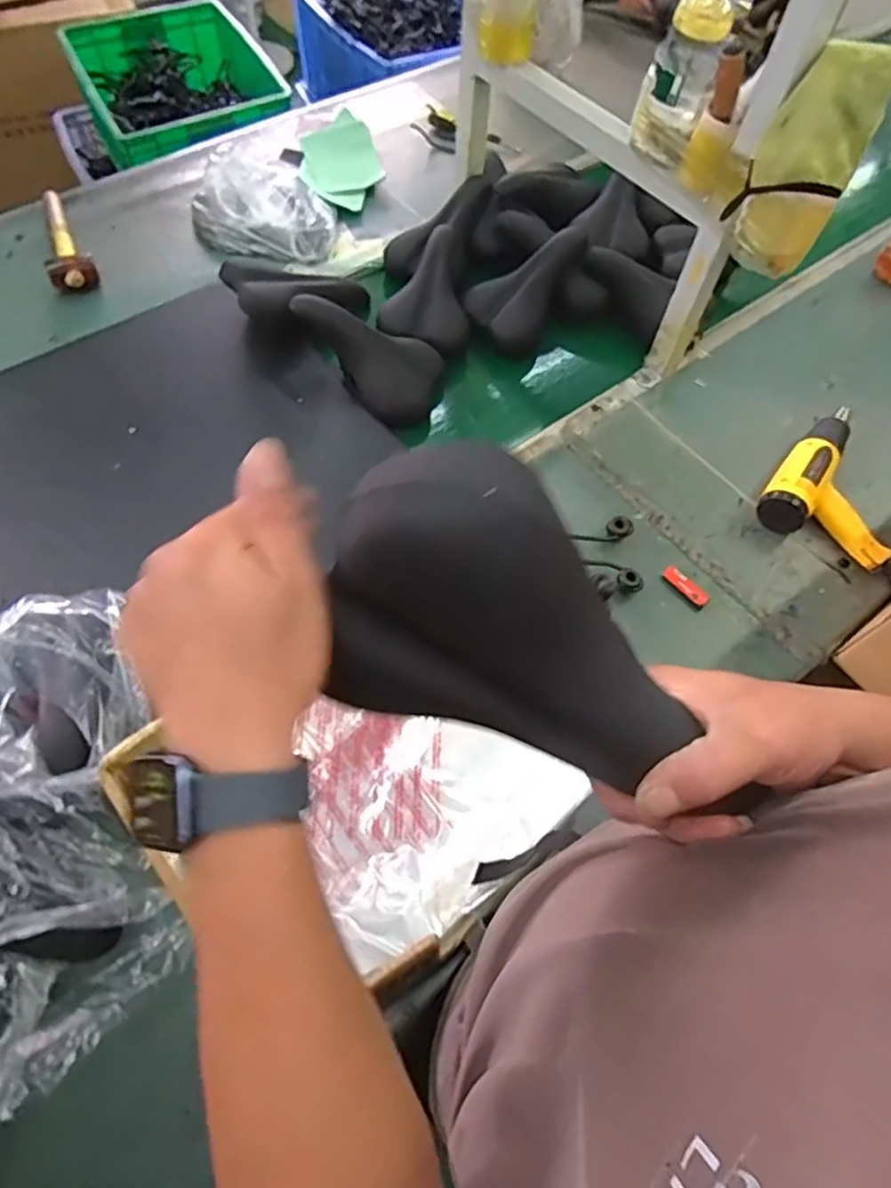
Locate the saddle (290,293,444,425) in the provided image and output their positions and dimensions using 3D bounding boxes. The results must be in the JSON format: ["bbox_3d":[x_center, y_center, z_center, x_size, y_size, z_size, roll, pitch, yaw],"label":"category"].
[{"bbox_3d":[-0.121,-0.397,1.075,0.252,0.082,0.122,37,62,-18],"label":"saddle"}]

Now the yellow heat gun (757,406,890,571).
[{"bbox_3d":[0.608,-0.181,1.029,0.199,0.070,0.248,25,64,10],"label":"yellow heat gun"}]

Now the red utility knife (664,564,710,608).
[{"bbox_3d":[0.347,-0.011,0.961,0.026,0.010,0.073,-36,70,-19],"label":"red utility knife"}]

